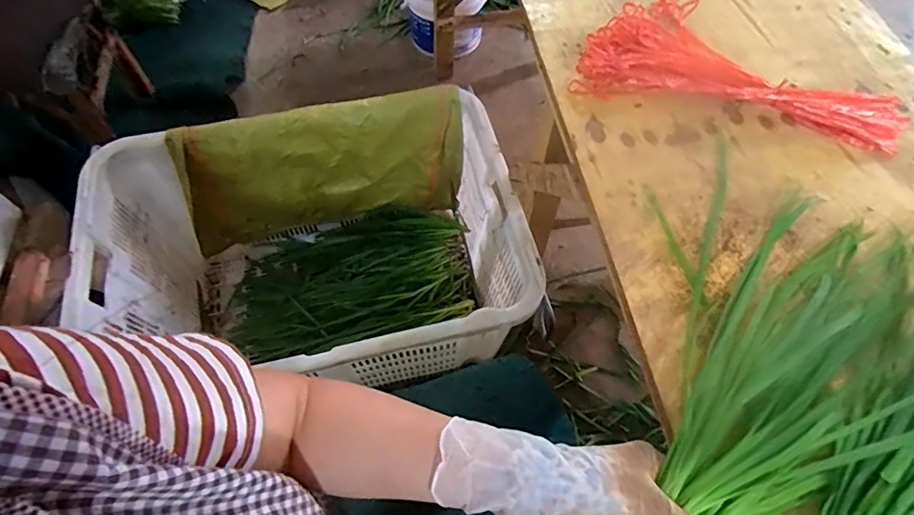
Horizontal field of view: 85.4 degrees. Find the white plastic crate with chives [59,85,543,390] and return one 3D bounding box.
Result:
[{"bbox_3d":[-0.246,0.025,0.910,0.672,0.340,0.450,-11,63,-6],"label":"white plastic crate with chives"}]

